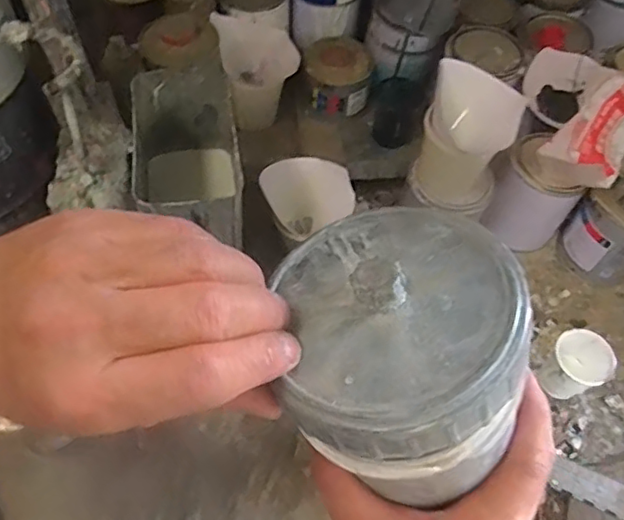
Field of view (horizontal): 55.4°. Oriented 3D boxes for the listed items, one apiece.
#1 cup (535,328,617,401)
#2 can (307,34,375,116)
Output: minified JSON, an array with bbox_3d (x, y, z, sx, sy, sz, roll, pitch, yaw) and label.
[{"bbox_3d":[0.318,0.130,0.724,0.069,0.079,0.065,2,60,-3],"label":"cup"},{"bbox_3d":[0.038,-0.275,0.864,0.098,0.071,0.107,2,60,-3],"label":"can"}]

